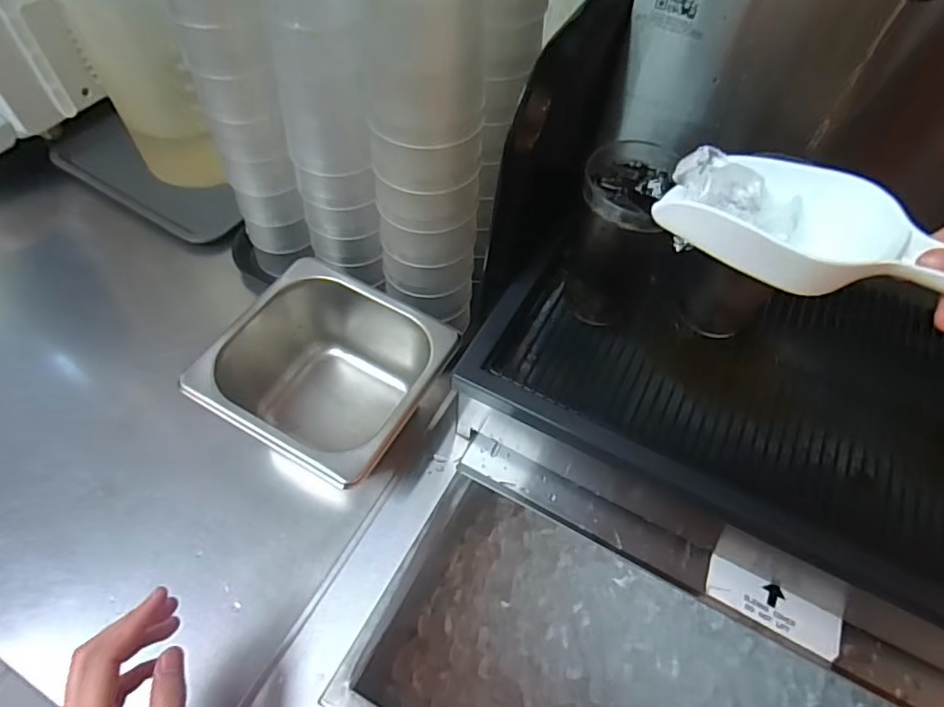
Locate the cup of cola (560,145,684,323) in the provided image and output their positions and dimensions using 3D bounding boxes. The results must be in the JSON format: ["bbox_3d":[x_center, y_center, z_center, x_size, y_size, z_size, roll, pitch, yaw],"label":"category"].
[{"bbox_3d":[0.110,-0.081,0.426,0.072,0.128,0.076,1,56,-2],"label":"cup of cola"}]

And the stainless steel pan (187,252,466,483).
[{"bbox_3d":[-0.119,0.024,0.500,0.172,0.092,0.173,26,59,14],"label":"stainless steel pan"}]

